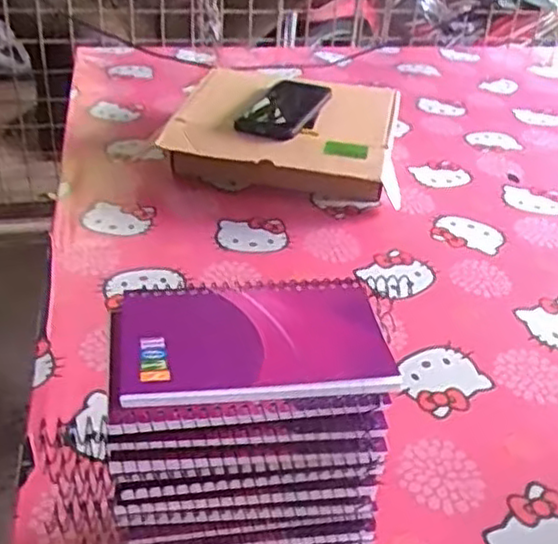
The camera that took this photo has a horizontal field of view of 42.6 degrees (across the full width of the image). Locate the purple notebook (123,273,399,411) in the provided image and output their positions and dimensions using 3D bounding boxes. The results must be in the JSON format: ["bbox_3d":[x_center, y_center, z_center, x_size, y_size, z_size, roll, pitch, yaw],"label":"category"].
[{"bbox_3d":[-0.014,0.030,0.359,0.128,0.011,0.082,-3,35,-8],"label":"purple notebook"}]

